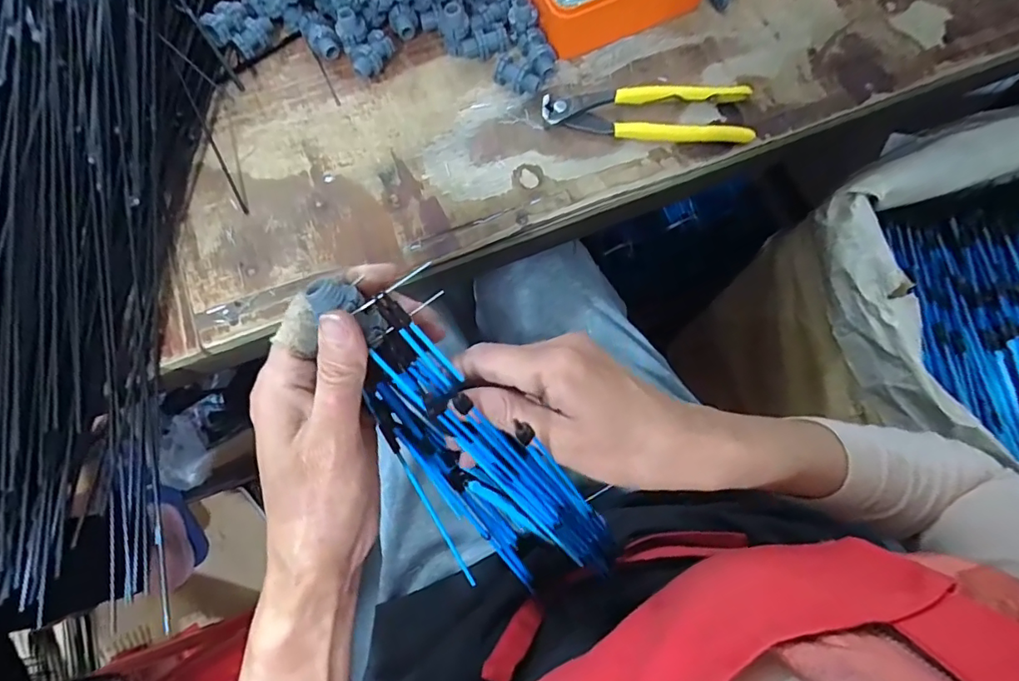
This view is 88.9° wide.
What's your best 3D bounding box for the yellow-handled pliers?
[{"bbox_3d":[0.110,-0.185,0.421,0.161,0.018,0.046,5,74,2],"label":"yellow-handled pliers"}]

